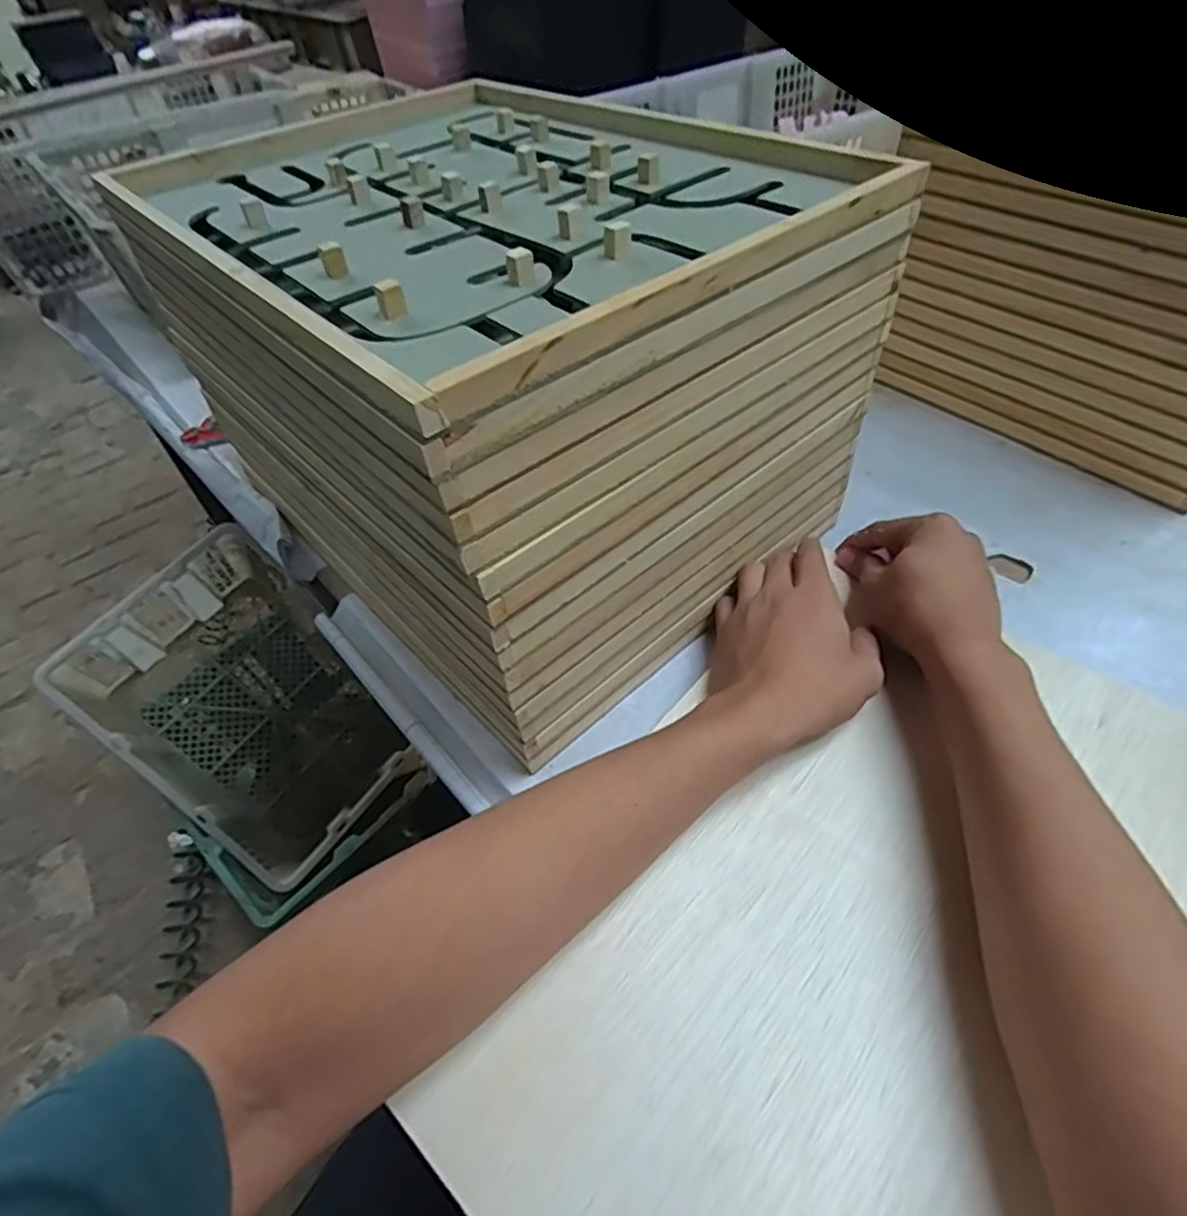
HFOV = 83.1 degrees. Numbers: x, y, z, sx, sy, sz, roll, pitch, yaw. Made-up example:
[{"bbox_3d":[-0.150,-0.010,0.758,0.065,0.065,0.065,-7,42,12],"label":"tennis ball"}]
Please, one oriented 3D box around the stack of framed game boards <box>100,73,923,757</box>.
[{"bbox_3d":[-0.076,-0.160,0.456,0.314,0.228,0.401,-35,53,-25],"label":"stack of framed game boards"}]

